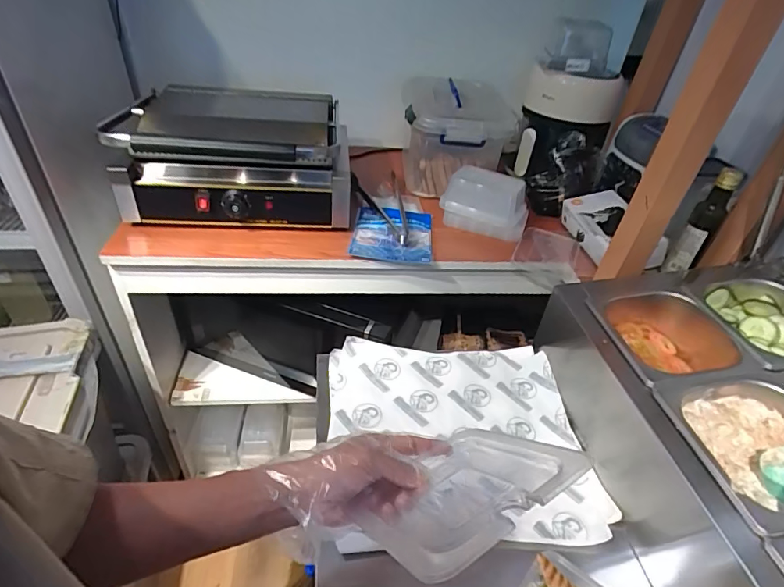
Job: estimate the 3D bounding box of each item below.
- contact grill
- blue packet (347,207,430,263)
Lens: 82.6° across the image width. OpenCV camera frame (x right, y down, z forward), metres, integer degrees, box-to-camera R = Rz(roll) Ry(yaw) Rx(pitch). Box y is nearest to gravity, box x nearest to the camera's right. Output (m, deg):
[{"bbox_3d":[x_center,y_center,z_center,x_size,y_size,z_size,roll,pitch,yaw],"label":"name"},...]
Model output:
[{"bbox_3d":[-0.309,-0.273,0.906,0.428,0.190,0.341,1,38,-6],"label":"contact grill"},{"bbox_3d":[0.001,-0.124,0.921,0.162,0.022,0.189,4,38,-3],"label":"blue packet"}]

